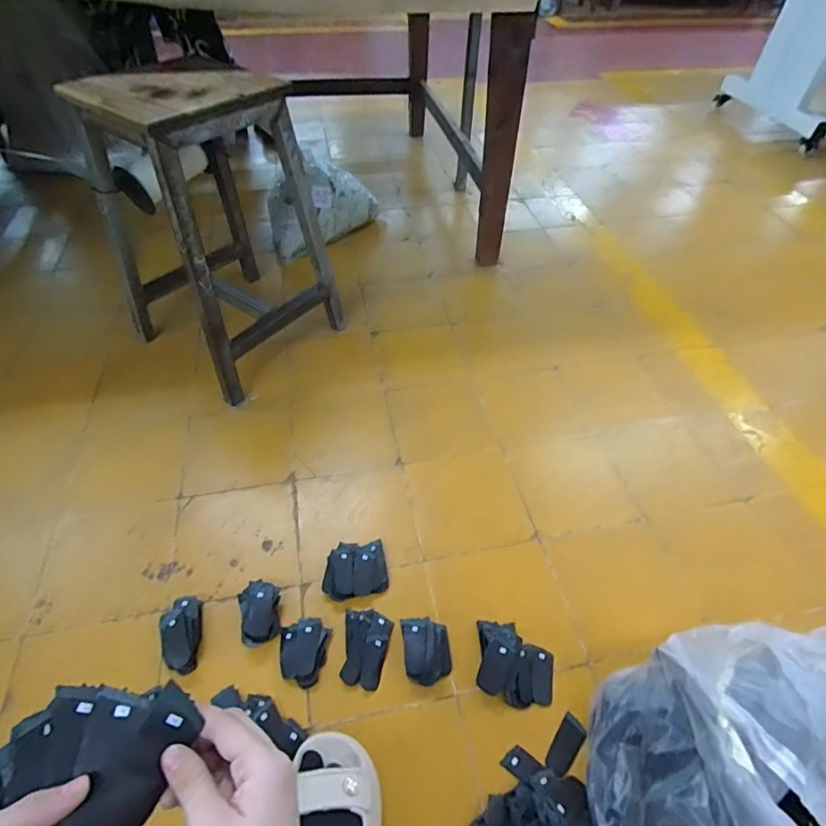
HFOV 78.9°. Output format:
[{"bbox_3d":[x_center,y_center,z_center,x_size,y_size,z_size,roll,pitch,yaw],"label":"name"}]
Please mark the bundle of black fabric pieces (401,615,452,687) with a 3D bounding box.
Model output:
[{"bbox_3d":[0.020,0.342,0.729,0.068,0.035,0.093,-6,50,-5],"label":"bundle of black fabric pieces"}]

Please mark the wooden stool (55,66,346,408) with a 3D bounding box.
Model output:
[{"bbox_3d":[-0.387,-0.351,0.990,0.305,0.535,0.341,32,57,24],"label":"wooden stool"}]

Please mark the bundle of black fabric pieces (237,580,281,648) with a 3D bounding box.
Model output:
[{"bbox_3d":[-0.228,0.298,0.754,0.059,0.028,0.088,-14,51,-12],"label":"bundle of black fabric pieces"}]

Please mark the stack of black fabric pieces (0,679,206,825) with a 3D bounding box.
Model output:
[{"bbox_3d":[-0.182,0.206,0.298,0.101,0.025,0.083,-13,64,-22],"label":"stack of black fabric pieces"}]

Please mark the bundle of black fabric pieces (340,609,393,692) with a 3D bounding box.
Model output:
[{"bbox_3d":[-0.066,0.336,0.720,0.065,0.013,0.103,1,50,1],"label":"bundle of black fabric pieces"}]

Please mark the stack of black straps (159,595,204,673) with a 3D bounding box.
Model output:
[{"bbox_3d":[-0.339,0.324,0.736,0.056,0.027,0.106,-13,51,-10],"label":"stack of black straps"}]

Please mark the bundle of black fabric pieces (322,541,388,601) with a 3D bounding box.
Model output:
[{"bbox_3d":[-0.094,0.254,0.812,0.098,0.028,0.088,-9,50,-7],"label":"bundle of black fabric pieces"}]

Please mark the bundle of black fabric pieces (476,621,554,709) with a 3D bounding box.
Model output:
[{"bbox_3d":[0.148,0.358,0.721,0.108,0.030,0.105,6,50,5],"label":"bundle of black fabric pieces"}]

